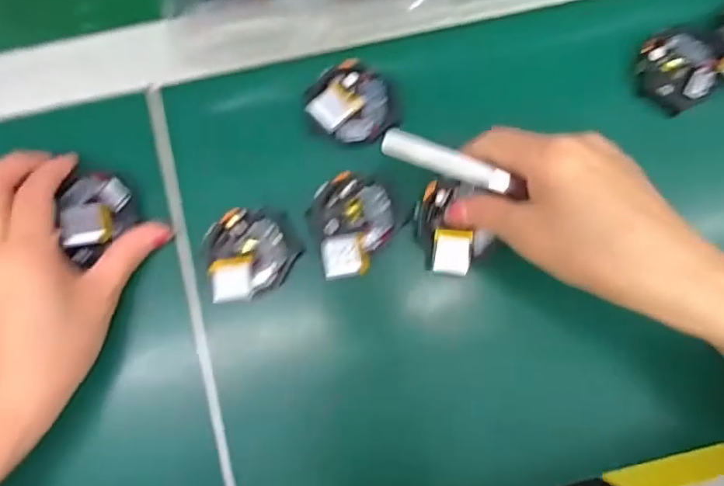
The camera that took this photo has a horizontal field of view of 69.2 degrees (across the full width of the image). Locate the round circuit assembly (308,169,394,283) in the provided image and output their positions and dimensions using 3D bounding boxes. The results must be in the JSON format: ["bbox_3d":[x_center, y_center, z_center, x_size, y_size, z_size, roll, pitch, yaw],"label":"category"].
[{"bbox_3d":[-0.005,-0.011,0.305,0.047,0.019,0.056,-19,82,-3],"label":"round circuit assembly"}]

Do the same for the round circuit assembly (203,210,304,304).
[{"bbox_3d":[-0.066,0.007,0.299,0.048,0.018,0.047,0,82,-1],"label":"round circuit assembly"}]

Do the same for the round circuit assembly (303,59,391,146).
[{"bbox_3d":[-0.006,-0.084,0.312,0.049,0.011,0.045,0,82,-1],"label":"round circuit assembly"}]

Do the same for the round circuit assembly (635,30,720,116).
[{"bbox_3d":[0.197,-0.108,0.327,0.046,0.010,0.047,0,82,-1],"label":"round circuit assembly"}]

